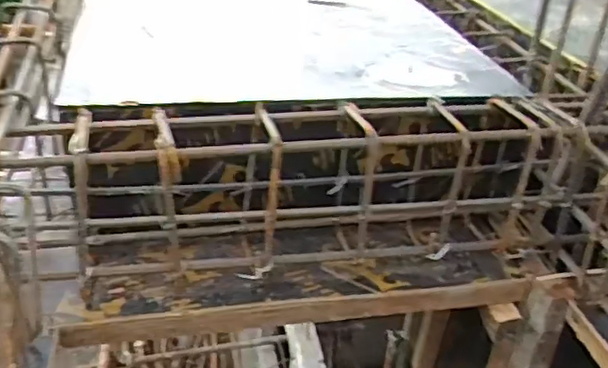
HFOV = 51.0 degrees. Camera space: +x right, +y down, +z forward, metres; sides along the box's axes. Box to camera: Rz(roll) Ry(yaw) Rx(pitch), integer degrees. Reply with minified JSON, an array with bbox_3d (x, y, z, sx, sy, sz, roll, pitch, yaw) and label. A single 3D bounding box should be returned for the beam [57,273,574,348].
[{"bbox_3d":[0.046,0.221,1.084,0.863,0.064,0.042,-3,31,-13],"label":"beam"}]

